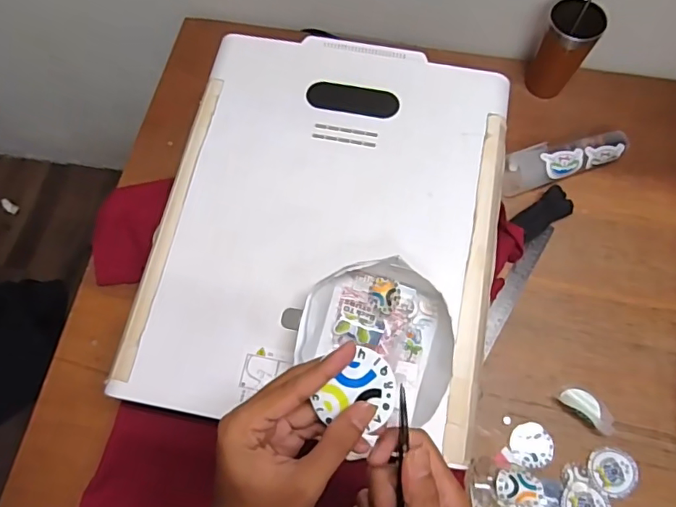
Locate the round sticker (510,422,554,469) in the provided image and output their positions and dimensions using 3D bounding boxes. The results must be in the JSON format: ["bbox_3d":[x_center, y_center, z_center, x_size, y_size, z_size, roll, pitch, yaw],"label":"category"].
[{"bbox_3d":[0.259,0.255,0.685,0.055,0.009,0.057,0,69,-1],"label":"round sticker"}]

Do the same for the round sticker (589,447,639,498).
[{"bbox_3d":[0.356,0.283,0.664,0.058,0.004,0.058,-5,67,11],"label":"round sticker"}]

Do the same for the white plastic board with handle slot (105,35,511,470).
[{"bbox_3d":[-0.007,-0.049,0.623,0.396,0.029,0.493,9,69,3],"label":"white plastic board with handle slot"}]

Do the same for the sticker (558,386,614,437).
[{"bbox_3d":[0.342,0.210,0.697,0.074,0.012,0.037,42,74,14],"label":"sticker"}]

